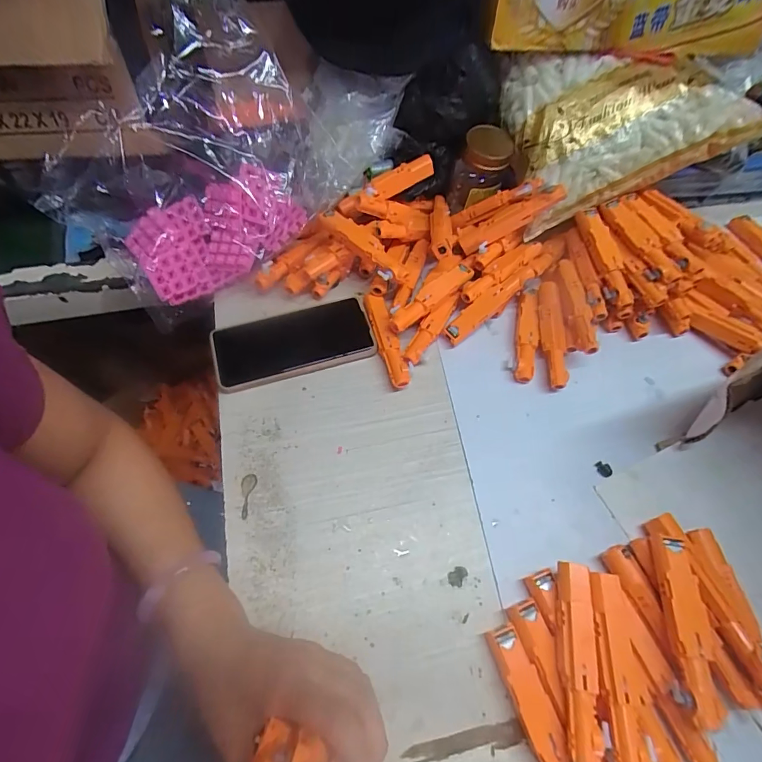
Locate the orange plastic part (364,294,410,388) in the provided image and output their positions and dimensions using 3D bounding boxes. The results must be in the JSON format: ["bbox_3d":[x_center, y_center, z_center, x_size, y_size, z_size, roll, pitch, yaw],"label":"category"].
[{"bbox_3d":[0.006,-0.044,0.433,0.021,0.023,0.114,-13,63,-9],"label":"orange plastic part"}]

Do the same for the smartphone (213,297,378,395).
[{"bbox_3d":[-0.093,-0.042,0.431,0.162,0.014,0.080,-16,63,-10],"label":"smartphone"}]

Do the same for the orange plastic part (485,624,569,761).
[{"bbox_3d":[0.112,0.246,0.289,0.025,0.021,0.125,-15,63,-10],"label":"orange plastic part"}]

